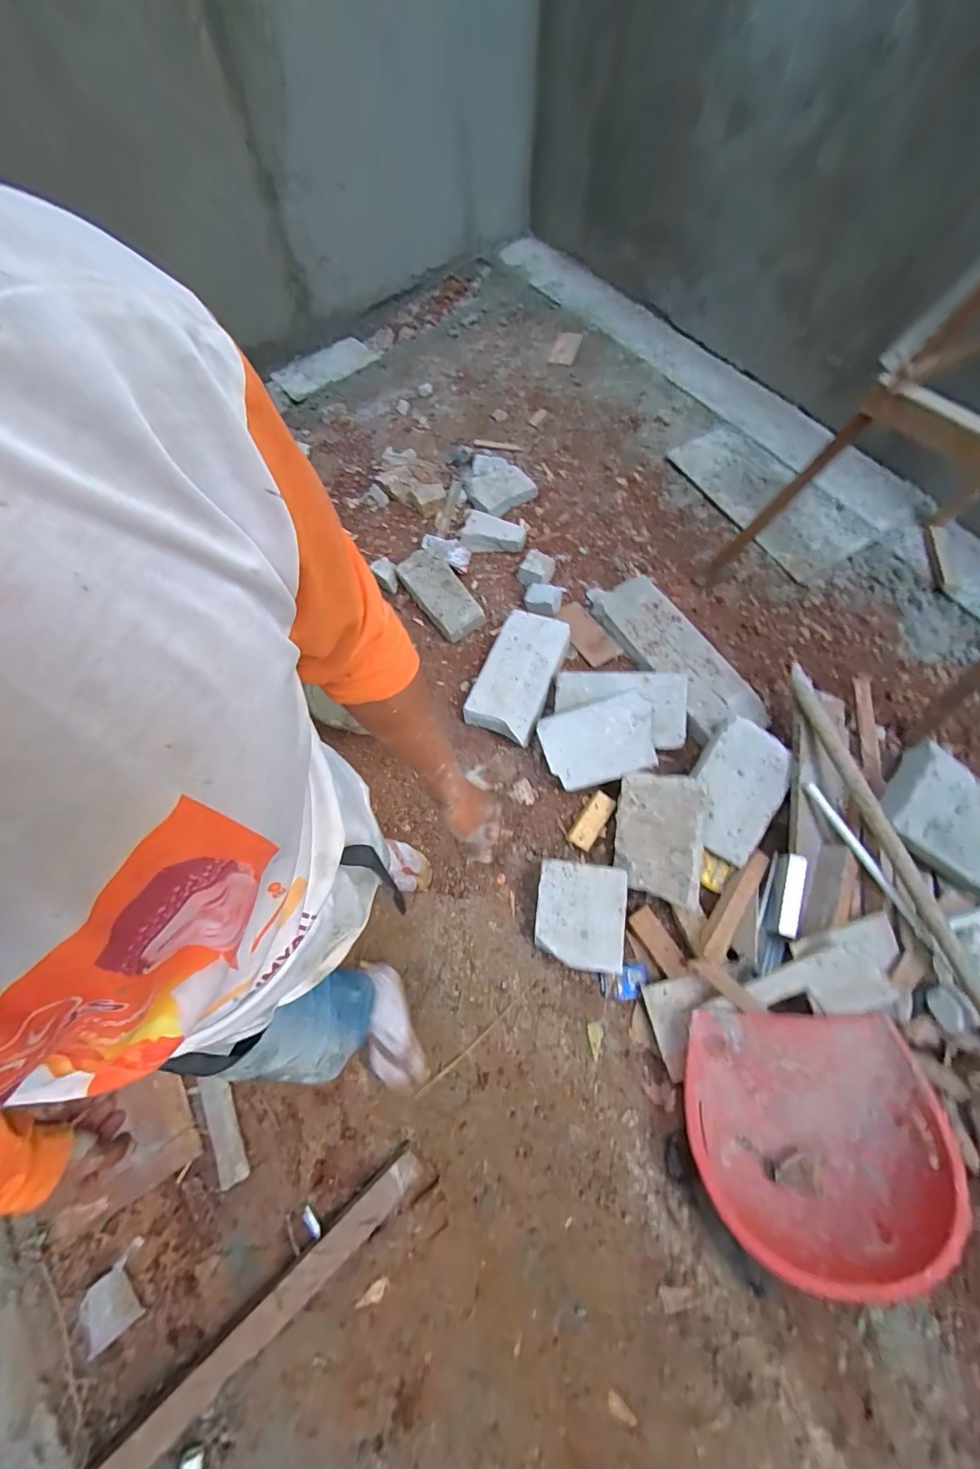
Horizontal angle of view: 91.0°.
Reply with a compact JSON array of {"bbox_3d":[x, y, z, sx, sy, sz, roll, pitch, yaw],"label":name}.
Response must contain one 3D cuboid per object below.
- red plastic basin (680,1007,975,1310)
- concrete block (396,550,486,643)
[{"bbox_3d":[0.626,0.788,0.958,0.435,0.212,0.408,0,66,0],"label":"red plastic basin"},{"bbox_3d":[-0.169,-0.454,1.567,0.162,0.088,0.316,-33,71,-14],"label":"concrete block"}]

